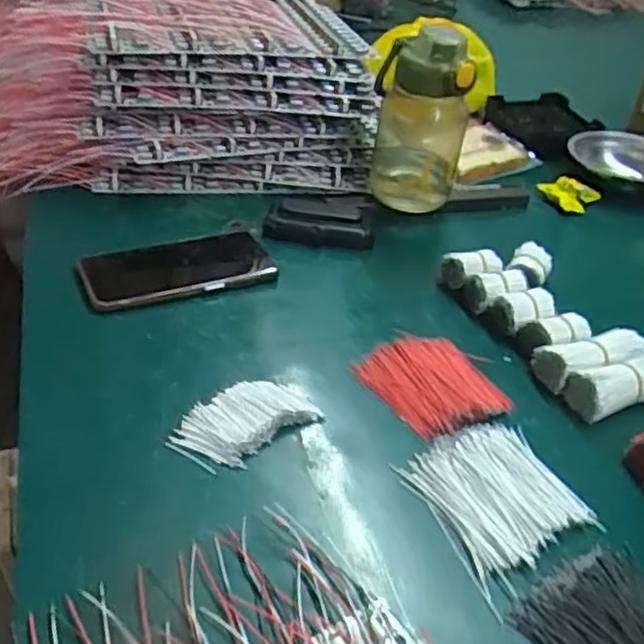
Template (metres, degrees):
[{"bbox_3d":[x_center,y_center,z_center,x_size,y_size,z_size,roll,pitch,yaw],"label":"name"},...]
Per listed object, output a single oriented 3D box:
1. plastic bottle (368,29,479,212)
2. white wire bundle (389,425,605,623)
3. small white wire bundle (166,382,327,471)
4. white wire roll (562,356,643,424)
[{"bbox_3d":[0.100,-0.213,0.695,0.093,0.177,0.090,14,42,10],"label":"plastic bottle"},{"bbox_3d":[0.115,0.110,0.441,0.100,0.013,0.103,-18,46,-25],"label":"white wire bundle"},{"bbox_3d":[-0.052,0.067,0.470,0.054,0.016,0.090,35,49,30],"label":"small white wire bundle"},{"bbox_3d":[0.235,0.049,0.523,0.087,0.031,0.033,-9,43,-16],"label":"white wire roll"}]

